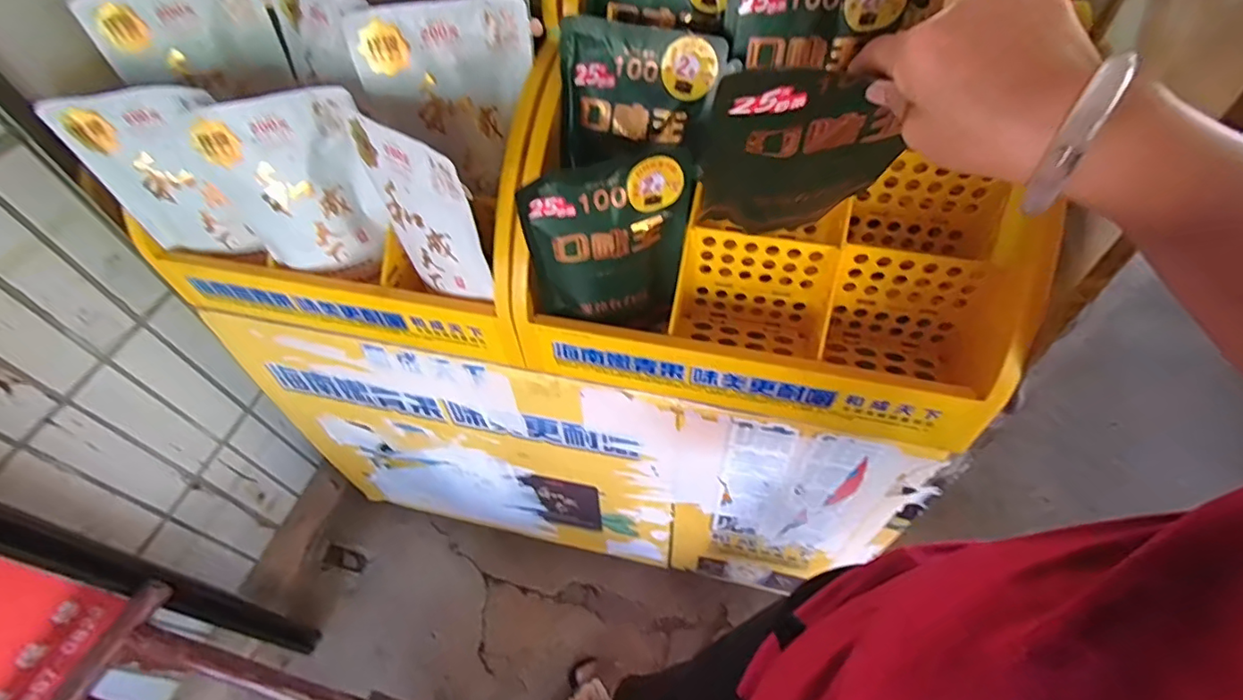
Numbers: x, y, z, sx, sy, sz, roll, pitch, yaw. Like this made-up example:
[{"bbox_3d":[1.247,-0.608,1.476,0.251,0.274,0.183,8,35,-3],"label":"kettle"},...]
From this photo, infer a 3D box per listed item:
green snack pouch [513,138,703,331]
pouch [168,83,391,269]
[{"bbox_3d":[-0.006,-0.095,0.562,0.159,0.184,0.038,-11,53,-3],"label":"green snack pouch"},{"bbox_3d":[-0.351,-0.171,0.624,0.171,0.187,0.044,-12,53,-3],"label":"pouch"}]

